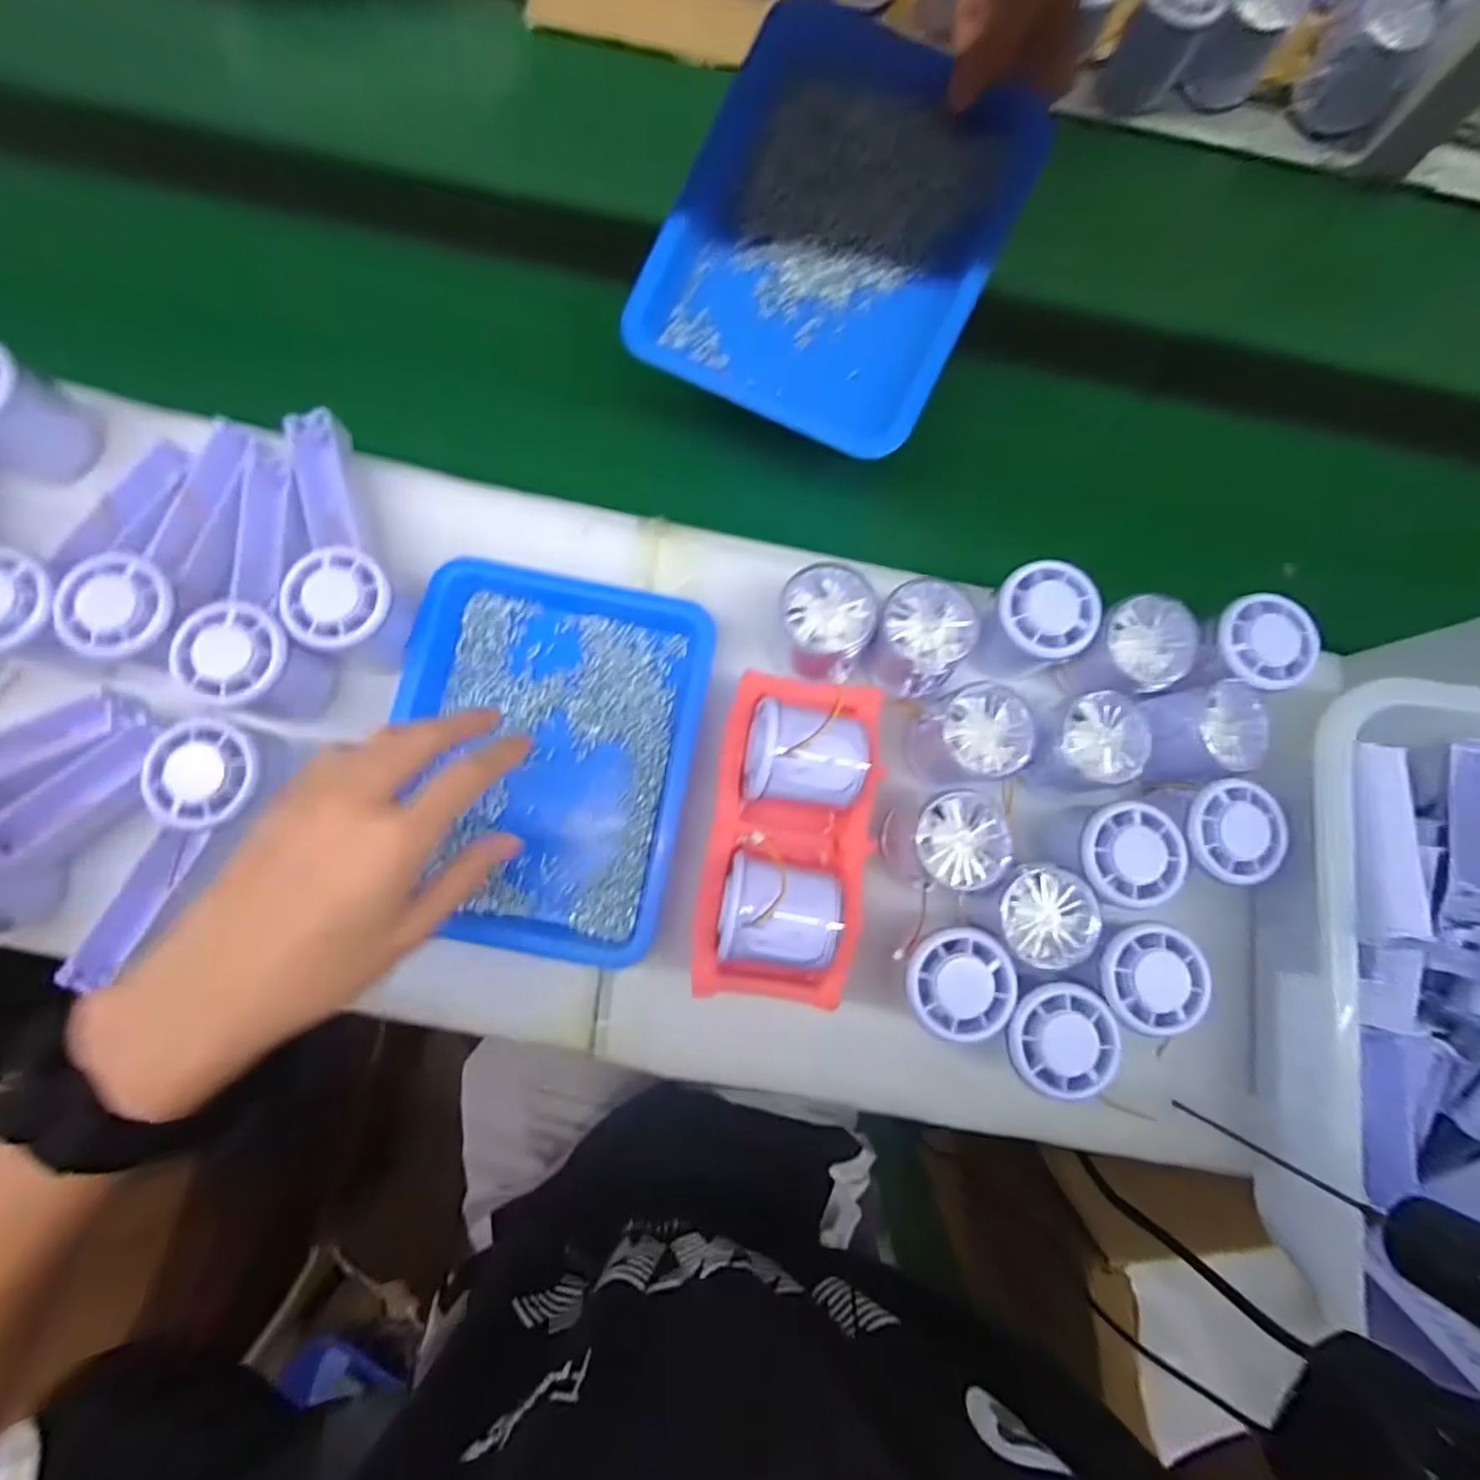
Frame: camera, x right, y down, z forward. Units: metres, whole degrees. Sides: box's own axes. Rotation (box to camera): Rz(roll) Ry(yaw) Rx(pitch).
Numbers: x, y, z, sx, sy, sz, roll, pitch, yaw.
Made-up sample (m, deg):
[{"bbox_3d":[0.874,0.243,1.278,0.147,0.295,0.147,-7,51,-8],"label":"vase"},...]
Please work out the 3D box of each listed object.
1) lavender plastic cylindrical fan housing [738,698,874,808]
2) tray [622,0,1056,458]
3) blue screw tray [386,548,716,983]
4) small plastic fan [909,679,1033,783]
[{"bbox_3d":[0.037,0.010,0.356,0.064,0.063,0.051,7,80,-1],"label":"lavender plastic cylindrical fan housing"},{"bbox_3d":[0.057,-0.291,0.362,0.176,0.028,0.215,26,97,0],"label":"tray"},{"bbox_3d":[-0.117,0.006,0.387,0.174,0.027,0.233,11,80,-1],"label":"blue screw tray"},{"bbox_3d":[0.136,-0.001,0.382,0.057,0.054,0.052,-11,81,-4],"label":"small plastic fan"}]

